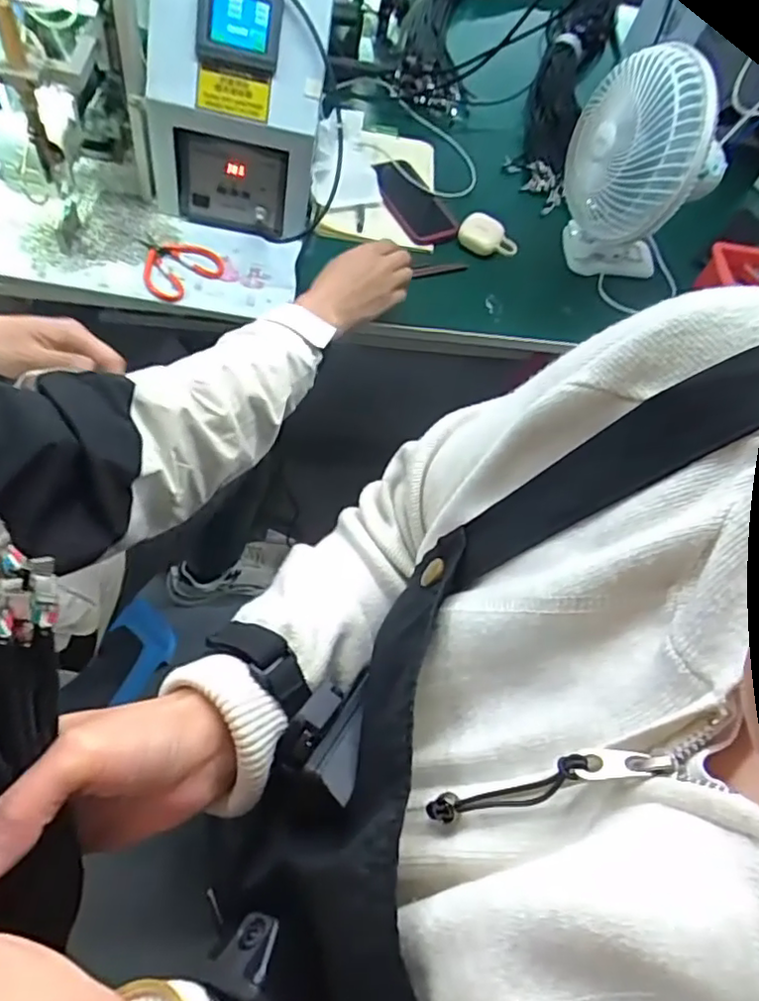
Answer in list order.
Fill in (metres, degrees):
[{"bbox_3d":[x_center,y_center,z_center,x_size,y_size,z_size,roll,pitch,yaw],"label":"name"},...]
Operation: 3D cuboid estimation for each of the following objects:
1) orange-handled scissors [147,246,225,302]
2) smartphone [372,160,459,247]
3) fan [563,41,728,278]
[{"bbox_3d":[-0.255,-0.287,0.785,0.105,0.020,0.091,5,55,0],"label":"orange-handled scissors"},{"bbox_3d":[0.049,-0.428,0.904,0.077,0.014,0.146,-30,87,-24],"label":"smartphone"},{"bbox_3d":[0.306,-0.375,0.776,0.167,0.279,0.152,23,69,7],"label":"fan"}]

